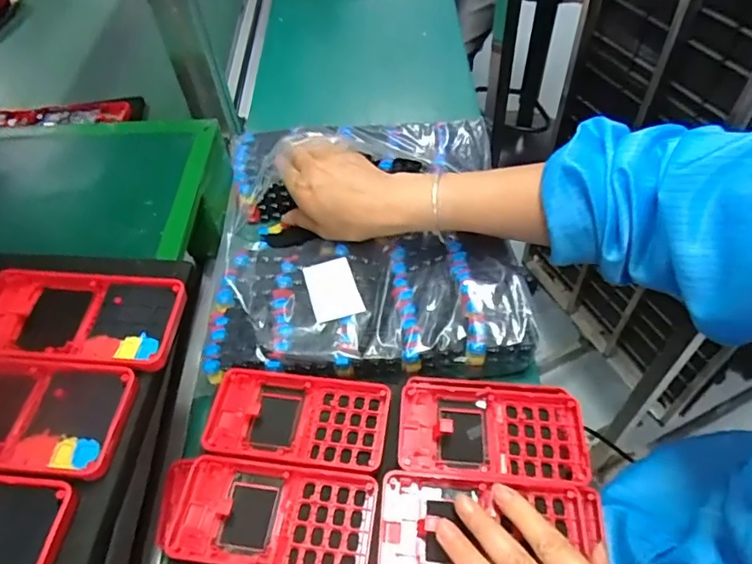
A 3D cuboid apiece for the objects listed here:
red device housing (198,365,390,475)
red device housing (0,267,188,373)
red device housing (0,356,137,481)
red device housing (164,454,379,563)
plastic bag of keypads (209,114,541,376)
[{"bbox_3d":[-0.055,0.095,0.374,0.124,0.014,0.063,6,54,7],"label":"red device housing"},{"bbox_3d":[-0.187,0.021,0.337,0.125,0.015,0.065,4,53,6],"label":"red device housing"},{"bbox_3d":[-0.205,0.073,0.300,0.125,0.011,0.063,4,53,6],"label":"red device housing"},{"bbox_3d":[-0.064,0.145,0.334,0.125,0.010,0.062,6,54,7],"label":"red device housing"},{"bbox_3d":[-0.013,-0.049,0.531,0.270,0.054,0.305,-4,53,0],"label":"plastic bag of keypads"}]

